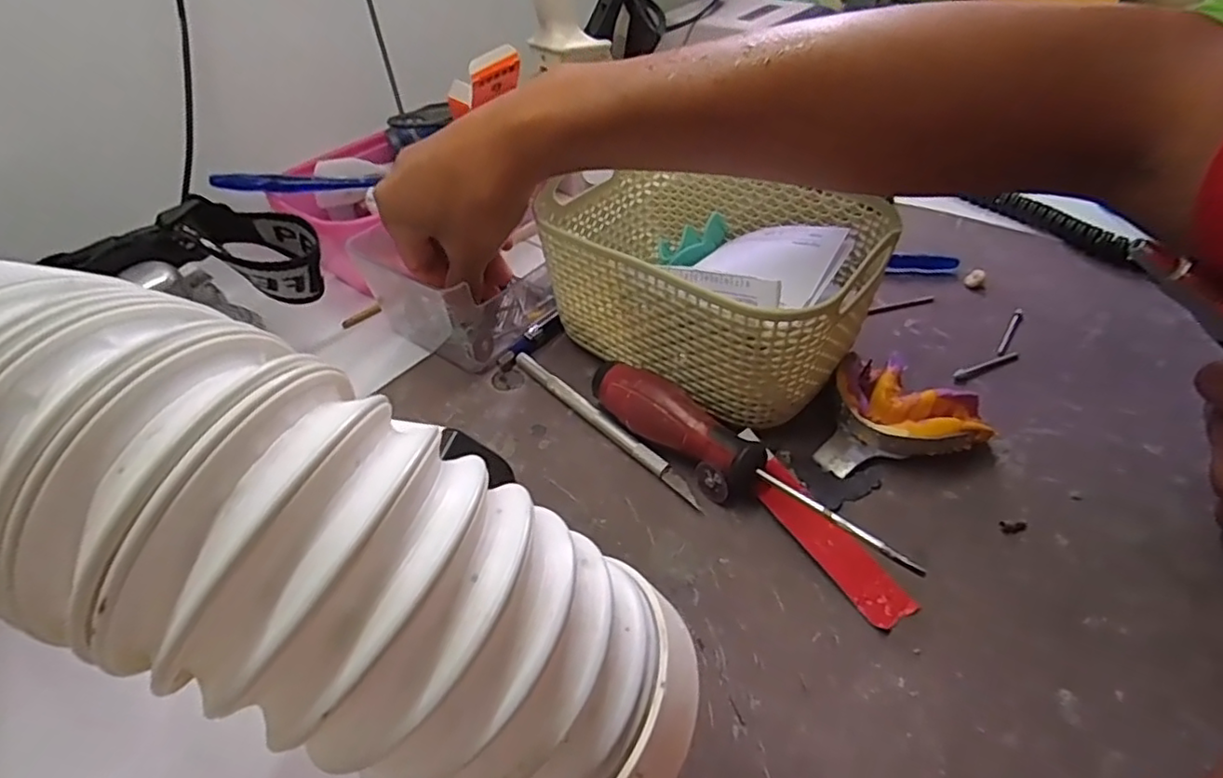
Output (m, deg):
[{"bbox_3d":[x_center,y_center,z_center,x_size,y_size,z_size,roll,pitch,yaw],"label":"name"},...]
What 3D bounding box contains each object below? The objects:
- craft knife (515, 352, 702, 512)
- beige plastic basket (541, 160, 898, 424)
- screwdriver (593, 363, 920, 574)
[{"bbox_3d":[-0.007,0.016,0.318,0.007,0.008,0.136,-34,51,-26],"label":"craft knife"},{"bbox_3d":[0.047,-0.059,0.332,0.159,0.080,0.117,26,52,28],"label":"beige plastic basket"},{"bbox_3d":[0.052,0.034,0.278,0.023,0.028,0.160,-34,51,-26],"label":"screwdriver"}]

